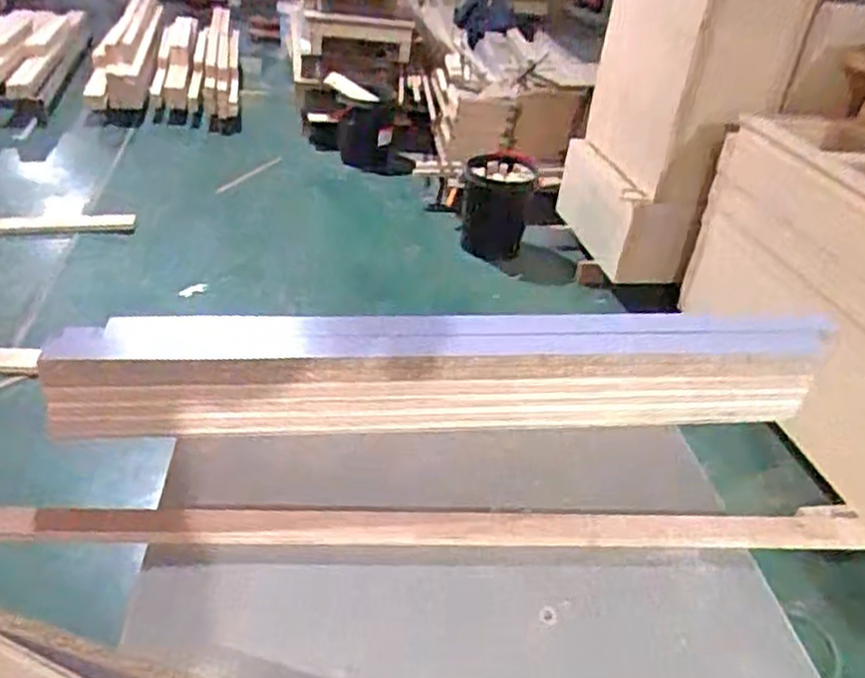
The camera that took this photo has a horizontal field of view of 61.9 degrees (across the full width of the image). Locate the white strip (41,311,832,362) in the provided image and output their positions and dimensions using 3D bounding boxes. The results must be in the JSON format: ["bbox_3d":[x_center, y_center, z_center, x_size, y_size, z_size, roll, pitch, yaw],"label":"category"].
[{"bbox_3d":[0.042,0.000,0.819,0.864,0.028,0.069,0,34,-10],"label":"white strip"}]

